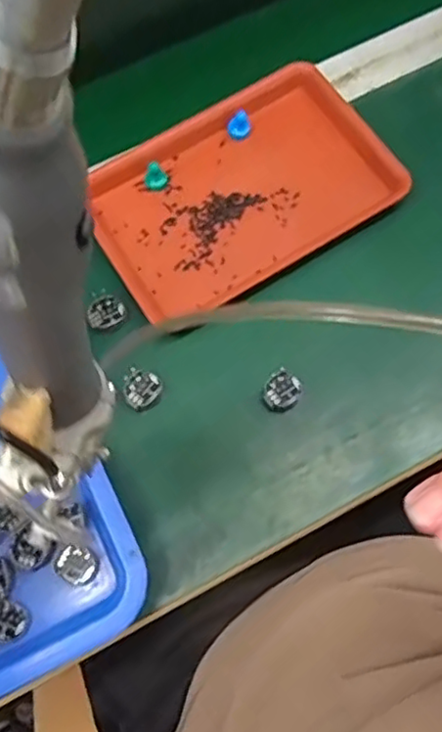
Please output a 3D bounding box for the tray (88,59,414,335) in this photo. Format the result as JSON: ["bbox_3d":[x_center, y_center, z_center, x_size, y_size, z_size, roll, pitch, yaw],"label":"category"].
[{"bbox_3d":[0.012,-0.144,0.509,0.228,0.025,0.156,-32,72,-9],"label":"tray"}]

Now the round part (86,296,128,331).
[{"bbox_3d":[-0.087,-0.040,0.480,0.028,0.010,0.023,-32,72,-9],"label":"round part"}]

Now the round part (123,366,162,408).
[{"bbox_3d":[-0.058,0.015,0.461,0.027,0.013,0.027,-1,70,2],"label":"round part"}]

